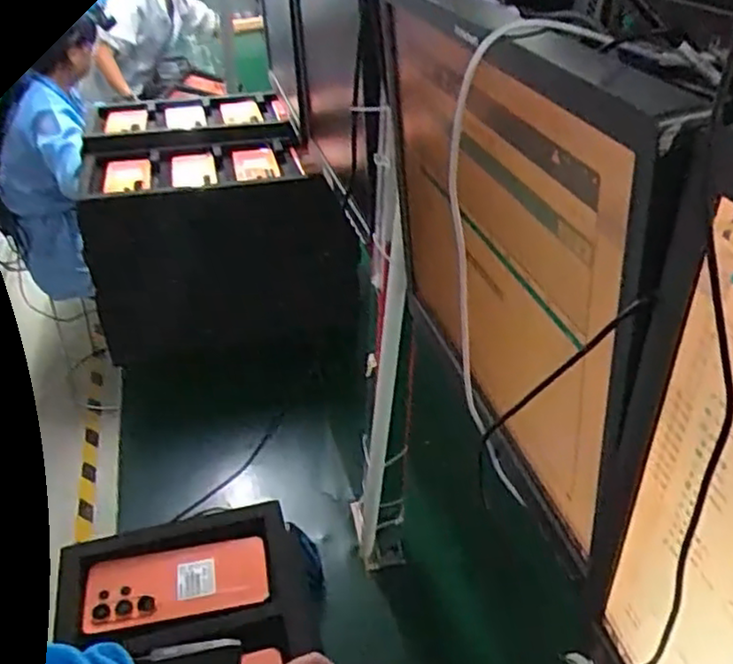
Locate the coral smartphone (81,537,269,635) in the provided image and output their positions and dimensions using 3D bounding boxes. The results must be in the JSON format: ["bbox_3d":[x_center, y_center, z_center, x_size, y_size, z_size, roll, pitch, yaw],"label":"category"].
[{"bbox_3d":[-0.180,0.239,0.669,0.166,0.013,0.076,-7,36,-13],"label":"coral smartphone"}]

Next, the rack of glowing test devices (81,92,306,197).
[{"bbox_3d":[-0.328,-0.354,1.347,0.393,0.086,0.436,-7,36,-12],"label":"rack of glowing test devices"}]

